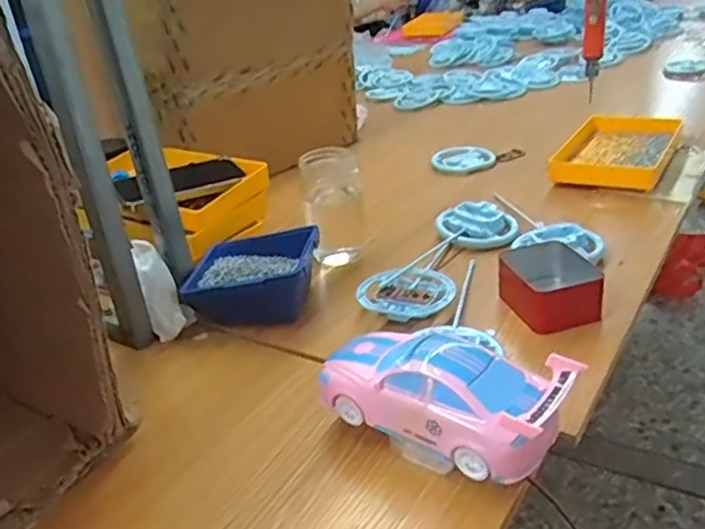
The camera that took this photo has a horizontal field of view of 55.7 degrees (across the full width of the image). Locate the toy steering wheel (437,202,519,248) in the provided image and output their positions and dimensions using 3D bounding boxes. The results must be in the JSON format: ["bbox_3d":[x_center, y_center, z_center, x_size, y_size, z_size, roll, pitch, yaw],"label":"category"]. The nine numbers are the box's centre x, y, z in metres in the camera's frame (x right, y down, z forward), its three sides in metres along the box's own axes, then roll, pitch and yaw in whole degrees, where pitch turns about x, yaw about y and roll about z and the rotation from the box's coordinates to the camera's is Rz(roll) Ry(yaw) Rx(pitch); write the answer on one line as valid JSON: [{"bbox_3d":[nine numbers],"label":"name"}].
[{"bbox_3d":[0.156,-0.051,0.840,0.097,0.028,0.078,-2,28,9],"label":"toy steering wheel"}]

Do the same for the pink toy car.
[{"bbox_3d":[0.067,0.104,0.512,0.195,0.084,0.080,13,34,33],"label":"pink toy car"}]

